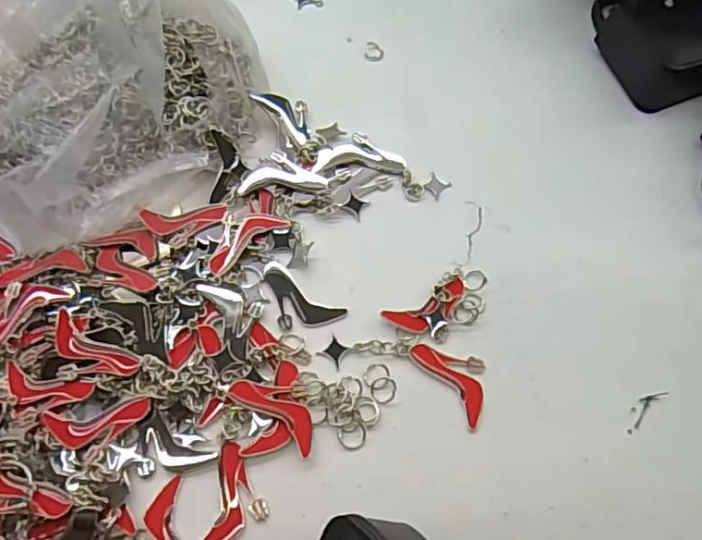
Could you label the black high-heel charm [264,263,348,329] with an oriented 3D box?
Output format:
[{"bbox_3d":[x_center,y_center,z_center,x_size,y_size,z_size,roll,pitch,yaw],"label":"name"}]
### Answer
[{"bbox_3d":[-0.029,0.017,0.288,0.048,0.004,0.026,34,67,12],"label":"black high-heel charm"}]

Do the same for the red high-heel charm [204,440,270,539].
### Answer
[{"bbox_3d":[-0.049,0.100,0.246,0.026,0.004,0.045,10,64,2],"label":"red high-heel charm"}]

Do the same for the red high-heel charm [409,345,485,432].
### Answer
[{"bbox_3d":[0.053,0.050,0.275,0.026,0.004,0.047,-33,71,-17],"label":"red high-heel charm"}]

